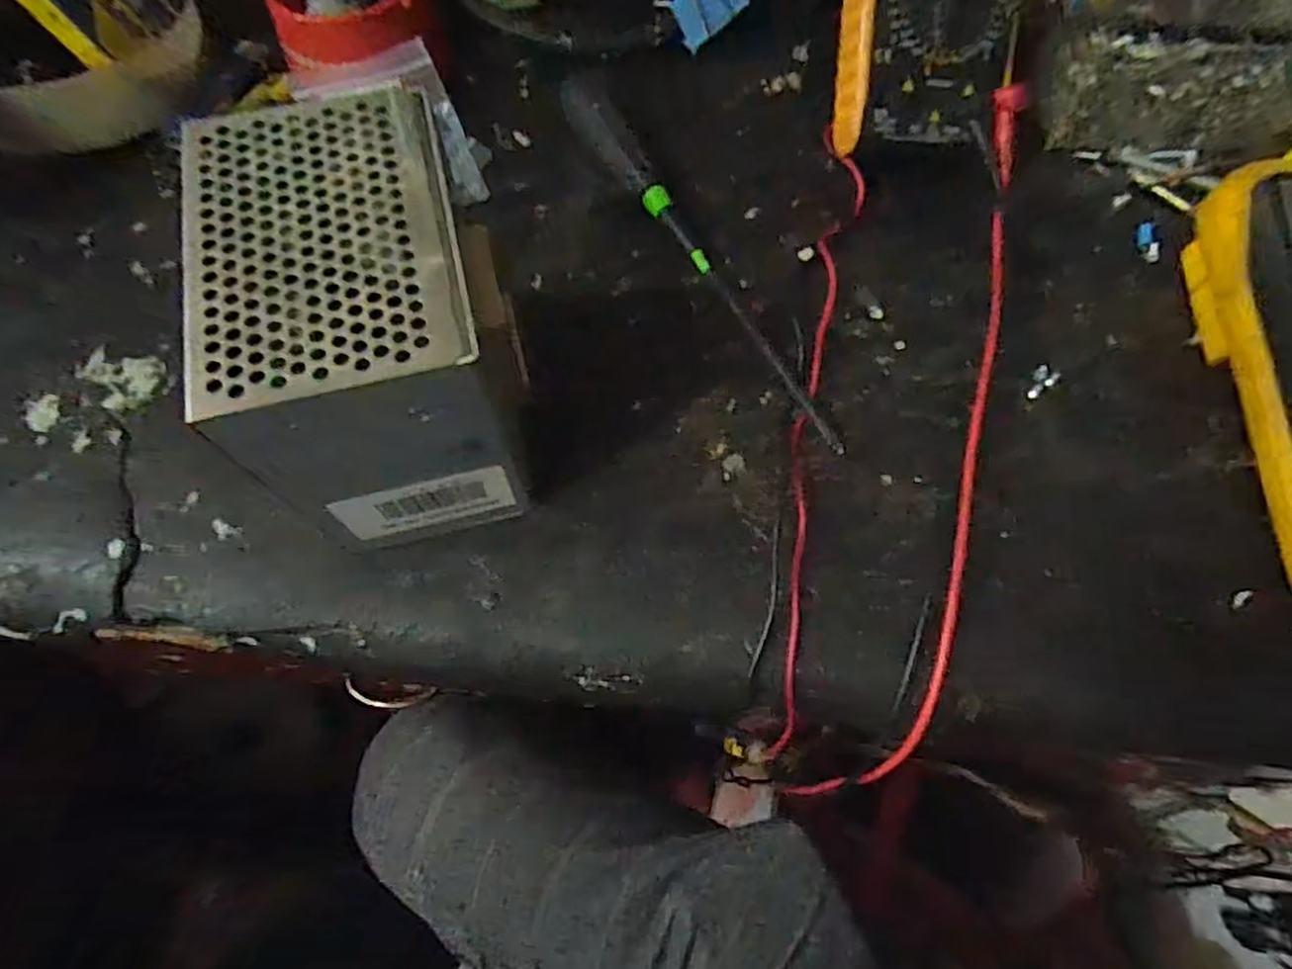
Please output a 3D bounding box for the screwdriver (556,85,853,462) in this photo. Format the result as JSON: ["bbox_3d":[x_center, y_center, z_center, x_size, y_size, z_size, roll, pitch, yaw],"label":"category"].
[{"bbox_3d":[0.024,-0.110,0.321,0.018,0.025,0.229,-29,68,-12],"label":"screwdriver"}]

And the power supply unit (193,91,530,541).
[{"bbox_3d":[-0.086,-0.042,0.243,0.085,0.111,0.124,-14,66,-5],"label":"power supply unit"}]

